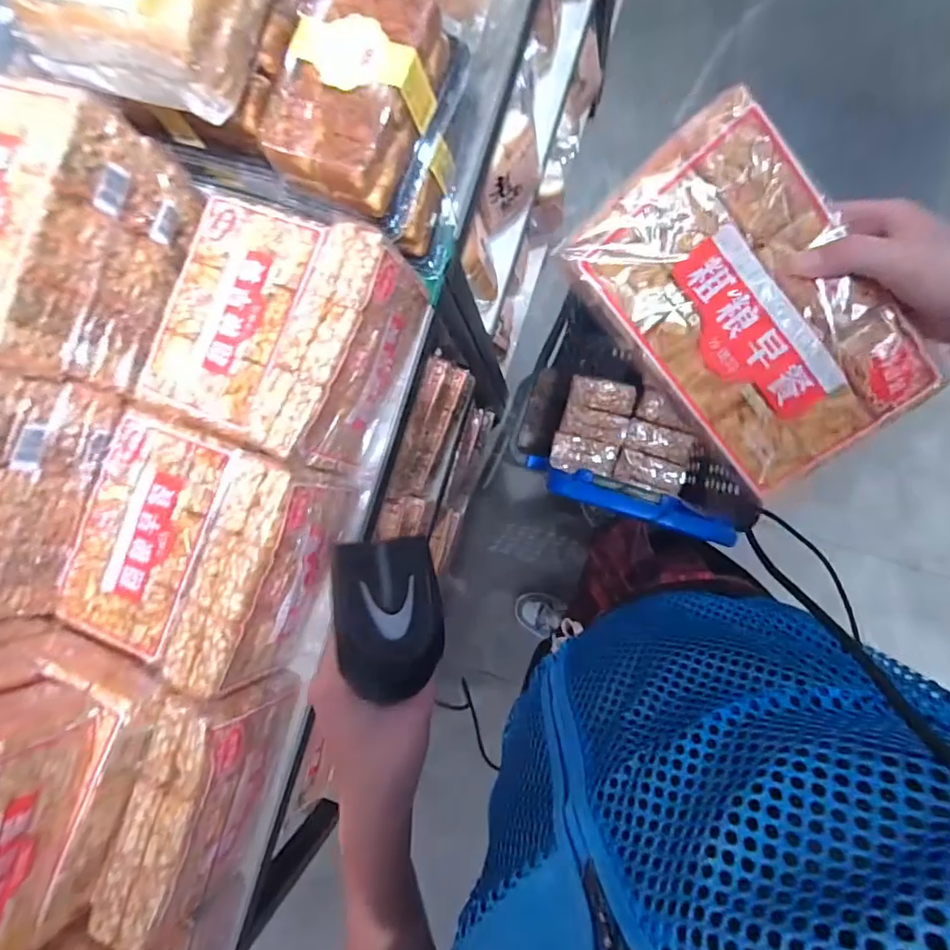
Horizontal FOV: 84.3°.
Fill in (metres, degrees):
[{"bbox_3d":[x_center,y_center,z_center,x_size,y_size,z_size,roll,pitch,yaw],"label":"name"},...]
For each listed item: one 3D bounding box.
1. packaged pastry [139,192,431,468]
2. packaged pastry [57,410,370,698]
[{"bbox_3d":[-0.203,-0.147,0.567,0.220,0.121,0.224,20,89,9],"label":"packaged pastry"},{"bbox_3d":[-0.278,0.077,0.566,0.230,0.133,0.220,16,89,9],"label":"packaged pastry"}]

